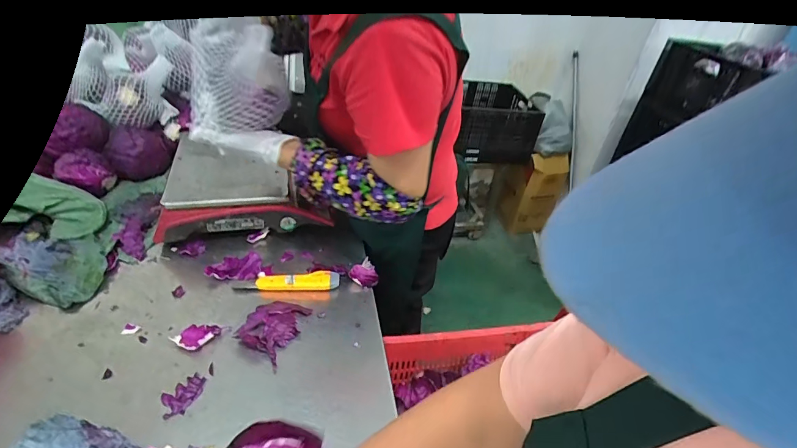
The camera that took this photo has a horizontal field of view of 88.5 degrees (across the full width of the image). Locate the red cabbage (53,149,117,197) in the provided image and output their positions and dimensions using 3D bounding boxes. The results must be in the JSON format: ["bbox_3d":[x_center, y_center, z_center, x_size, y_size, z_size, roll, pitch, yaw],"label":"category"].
[{"bbox_3d":[-0.601,-0.101,0.782,0.093,0.074,0.077,-23,47,-34],"label":"red cabbage"}]

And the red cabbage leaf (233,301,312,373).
[{"bbox_3d":[-0.191,0.155,0.623,0.077,0.028,0.105,17,37,12],"label":"red cabbage leaf"}]

